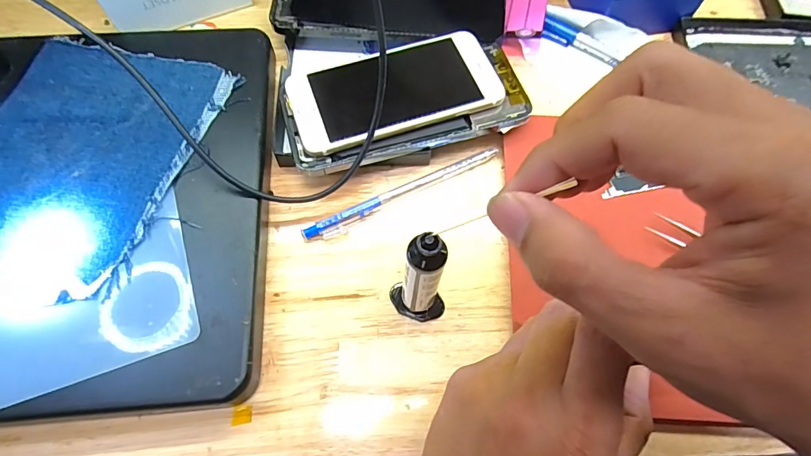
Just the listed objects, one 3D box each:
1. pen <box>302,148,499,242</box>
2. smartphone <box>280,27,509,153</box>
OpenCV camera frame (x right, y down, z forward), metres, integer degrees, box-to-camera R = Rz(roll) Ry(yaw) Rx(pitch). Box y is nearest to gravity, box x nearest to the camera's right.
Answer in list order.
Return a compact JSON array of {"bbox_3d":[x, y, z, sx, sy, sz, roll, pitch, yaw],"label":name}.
[{"bbox_3d":[-0.002,-0.023,0.288,0.136,0.006,0.011,-27,70,-14],"label":"pen"},{"bbox_3d":[-0.007,-0.090,0.292,0.133,0.011,0.065,-17,68,-10],"label":"smartphone"}]

